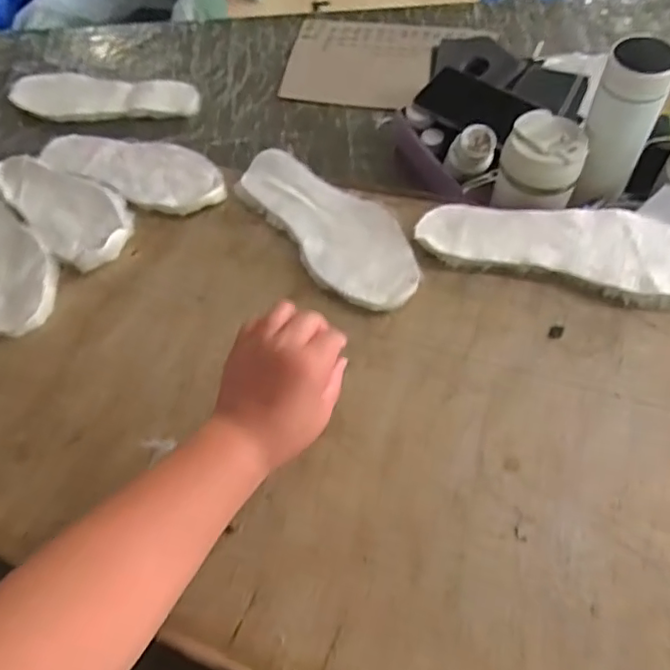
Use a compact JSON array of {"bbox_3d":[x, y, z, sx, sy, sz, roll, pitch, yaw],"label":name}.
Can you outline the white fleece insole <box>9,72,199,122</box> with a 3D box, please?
[{"bbox_3d":[-0.339,-0.354,0.867,0.274,0.013,0.085,6,58,7],"label":"white fleece insole"}]

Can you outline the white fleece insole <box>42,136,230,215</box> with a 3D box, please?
[{"bbox_3d":[-0.254,-0.215,0.746,0.275,0.012,0.099,24,64,23],"label":"white fleece insole"}]

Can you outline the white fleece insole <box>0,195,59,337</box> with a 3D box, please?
[{"bbox_3d":[-0.400,-0.101,0.696,0.095,0.016,0.275,-37,57,-11],"label":"white fleece insole"}]

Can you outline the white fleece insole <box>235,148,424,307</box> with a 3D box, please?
[{"bbox_3d":[-0.010,-0.123,0.632,0.097,0.014,0.269,-38,59,-6],"label":"white fleece insole"}]

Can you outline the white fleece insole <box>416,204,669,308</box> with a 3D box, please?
[{"bbox_3d":[0.226,-0.087,0.562,0.280,0.019,0.095,16,60,21],"label":"white fleece insole"}]

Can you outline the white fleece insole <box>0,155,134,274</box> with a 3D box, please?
[{"bbox_3d":[-0.338,-0.166,0.723,0.099,0.016,0.261,-40,59,-19],"label":"white fleece insole"}]

